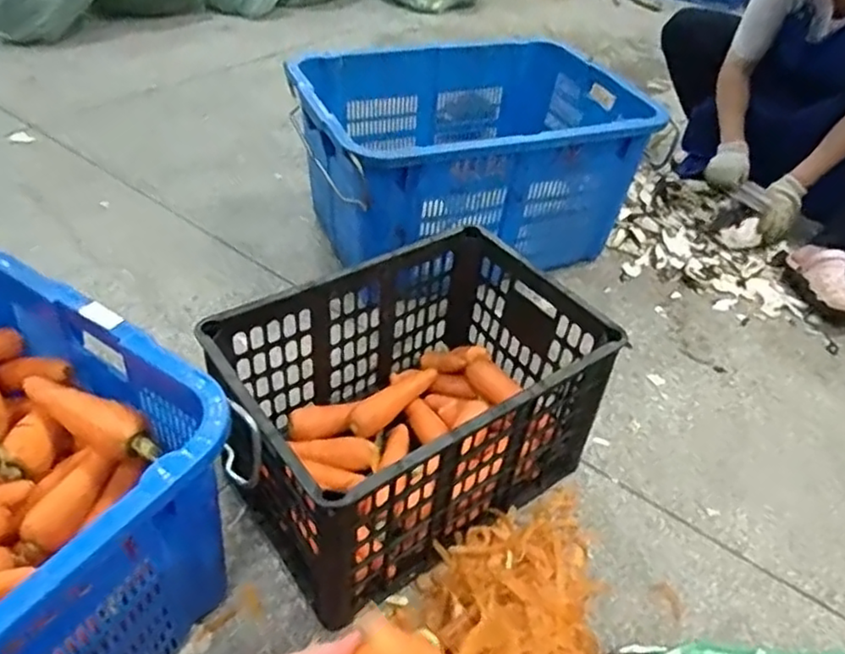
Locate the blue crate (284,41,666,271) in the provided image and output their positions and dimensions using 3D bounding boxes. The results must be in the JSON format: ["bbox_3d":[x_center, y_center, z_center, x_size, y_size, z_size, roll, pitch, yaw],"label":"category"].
[{"bbox_3d":[0.106,-0.375,1.449,0.692,0.318,0.467,-13,45,-19],"label":"blue crate"}]

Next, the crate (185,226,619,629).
[{"bbox_3d":[-0.018,0.117,0.966,0.528,0.294,0.338,-25,50,-30],"label":"crate"}]

